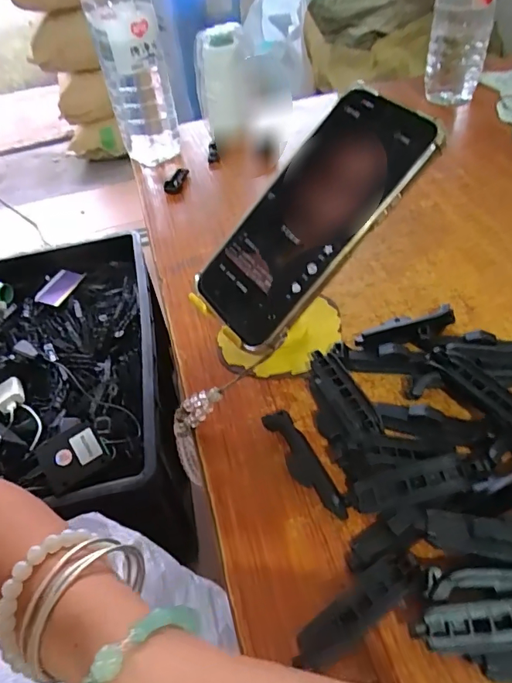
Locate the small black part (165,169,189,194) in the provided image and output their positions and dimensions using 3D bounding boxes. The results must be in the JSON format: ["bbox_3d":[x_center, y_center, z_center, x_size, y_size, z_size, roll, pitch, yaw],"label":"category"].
[{"bbox_3d":[-0.088,-0.178,0.520,0.012,0.013,0.042,8,48,14],"label":"small black part"}]

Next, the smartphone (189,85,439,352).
[{"bbox_3d":[0.031,-0.077,0.293,0.166,0.008,0.080,-49,55,10],"label":"smartphone"}]

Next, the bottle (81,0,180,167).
[{"bbox_3d":[-0.134,-0.303,0.508,0.066,0.208,0.064,-13,47,-6],"label":"bottle"}]

